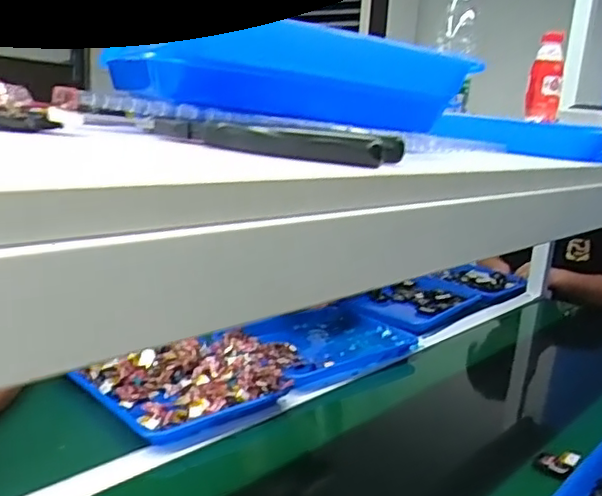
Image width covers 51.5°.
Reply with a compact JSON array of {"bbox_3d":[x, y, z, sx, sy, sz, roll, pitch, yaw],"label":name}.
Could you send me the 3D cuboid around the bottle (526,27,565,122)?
[{"bbox_3d":[0.488,-0.338,1.237,0.061,0.165,0.065,8,11,18],"label":"bottle"}]

